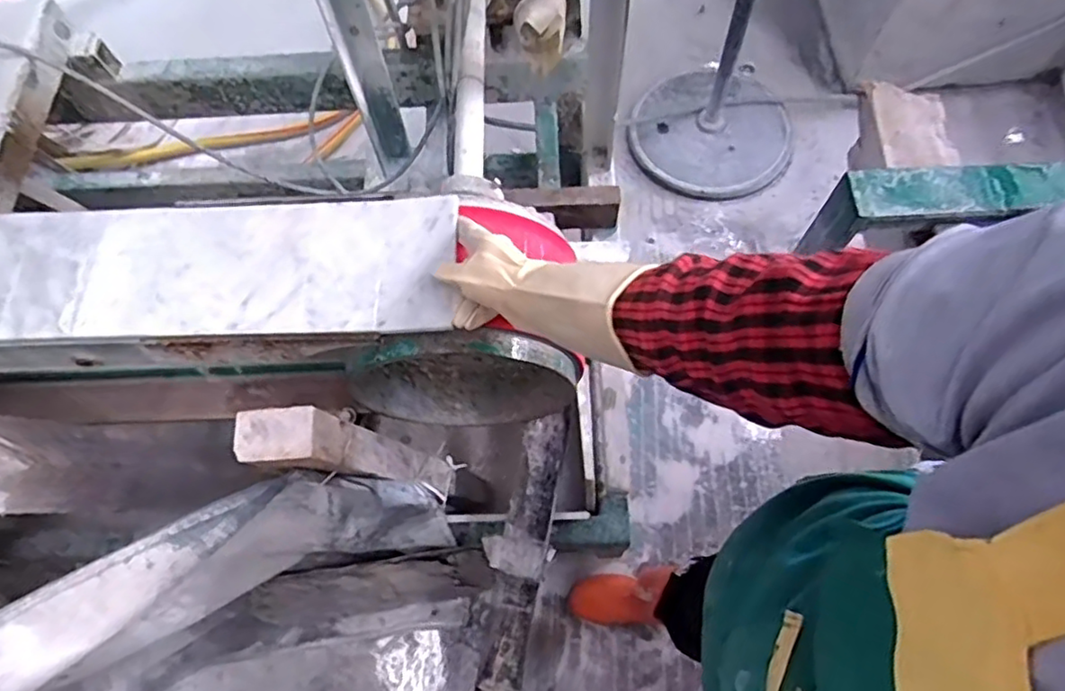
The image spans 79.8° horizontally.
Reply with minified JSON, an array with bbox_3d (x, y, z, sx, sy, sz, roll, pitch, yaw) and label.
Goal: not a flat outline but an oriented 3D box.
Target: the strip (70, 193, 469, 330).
[{"bbox_3d":[-0.266,-0.080,0.641,0.372,0.015,0.144,-2,68,2],"label":"strip"}]

